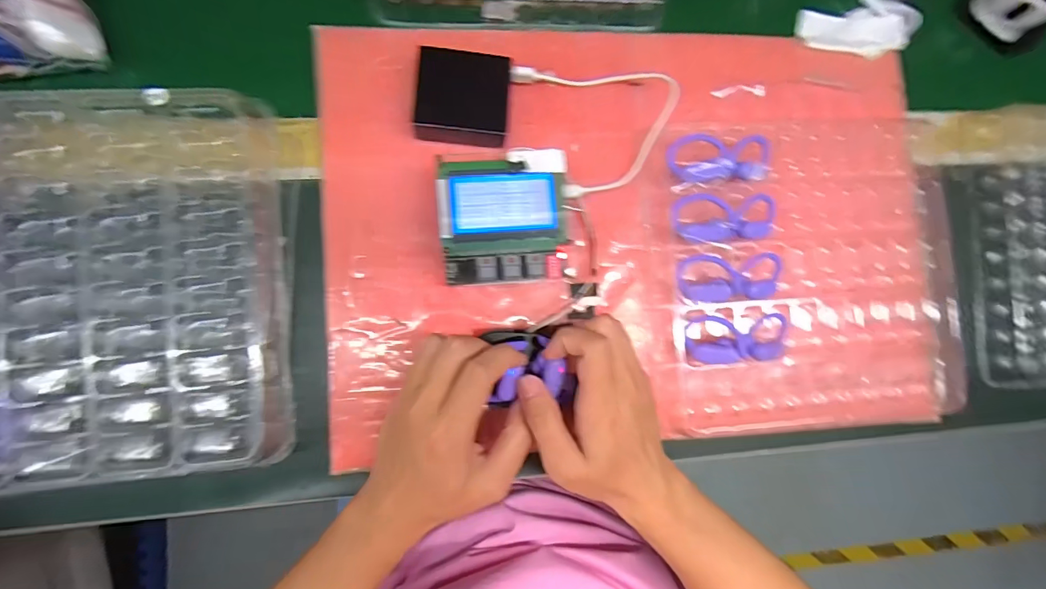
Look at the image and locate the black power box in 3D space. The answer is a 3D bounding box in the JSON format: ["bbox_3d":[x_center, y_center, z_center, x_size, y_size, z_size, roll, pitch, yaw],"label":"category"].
[{"bbox_3d":[-0.047,-0.153,0.348,0.070,0.023,0.062,4,88,-7],"label":"black power box"}]

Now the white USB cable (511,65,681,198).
[{"bbox_3d":[0.064,-0.147,0.353,0.110,0.029,0.116,-24,91,-7],"label":"white USB cable"}]

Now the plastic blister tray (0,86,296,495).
[{"bbox_3d":[-0.294,-0.007,0.298,0.250,0.045,0.251,-3,86,-15],"label":"plastic blister tray"}]

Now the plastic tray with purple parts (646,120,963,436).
[{"bbox_3d":[0.237,-0.015,0.366,0.246,0.026,0.246,-4,89,-7],"label":"plastic tray with purple parts"}]

